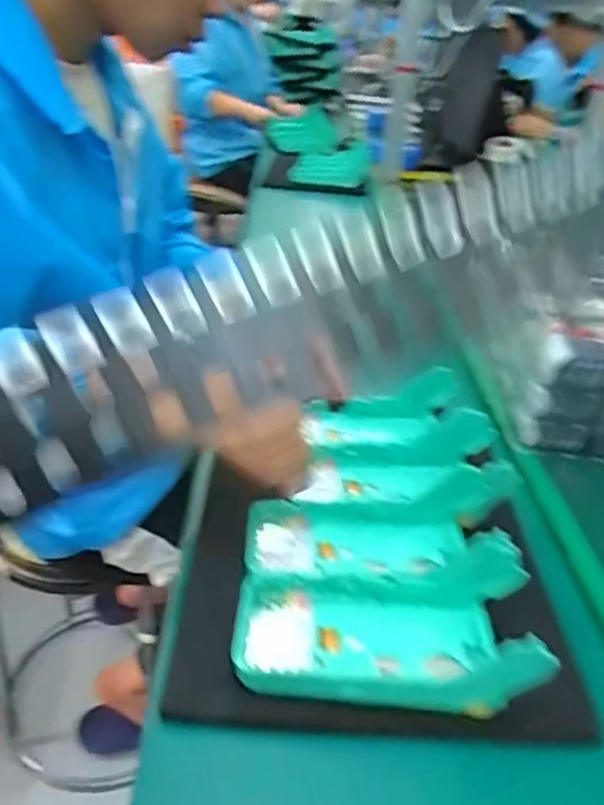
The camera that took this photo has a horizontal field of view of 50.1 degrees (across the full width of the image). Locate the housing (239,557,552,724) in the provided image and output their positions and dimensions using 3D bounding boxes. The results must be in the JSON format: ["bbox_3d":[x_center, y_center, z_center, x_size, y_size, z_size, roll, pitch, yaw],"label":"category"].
[{"bbox_3d":[0.049,0.132,0.387,0.172,0.065,0.090,8,31,1],"label":"housing"}]

